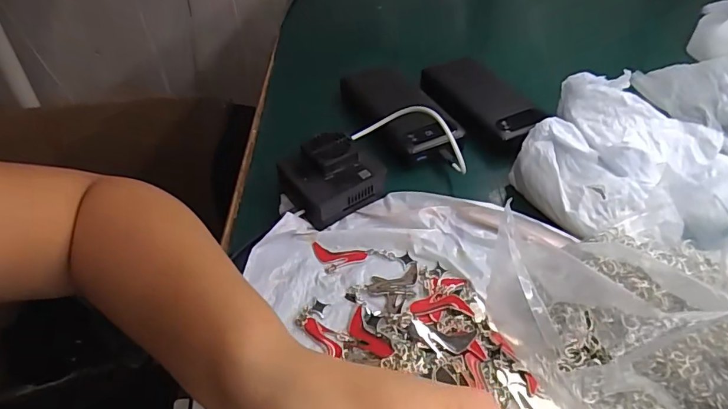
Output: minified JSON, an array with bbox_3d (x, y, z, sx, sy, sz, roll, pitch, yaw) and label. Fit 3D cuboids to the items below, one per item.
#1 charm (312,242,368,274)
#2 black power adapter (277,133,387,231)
[{"bbox_3d":[-0.022,0.045,0.387,0.047,0.004,0.026,8,46,9],"label":"charm"},{"bbox_3d":[-0.030,-0.027,0.423,0.079,0.042,0.069,-27,51,-24],"label":"black power adapter"}]

